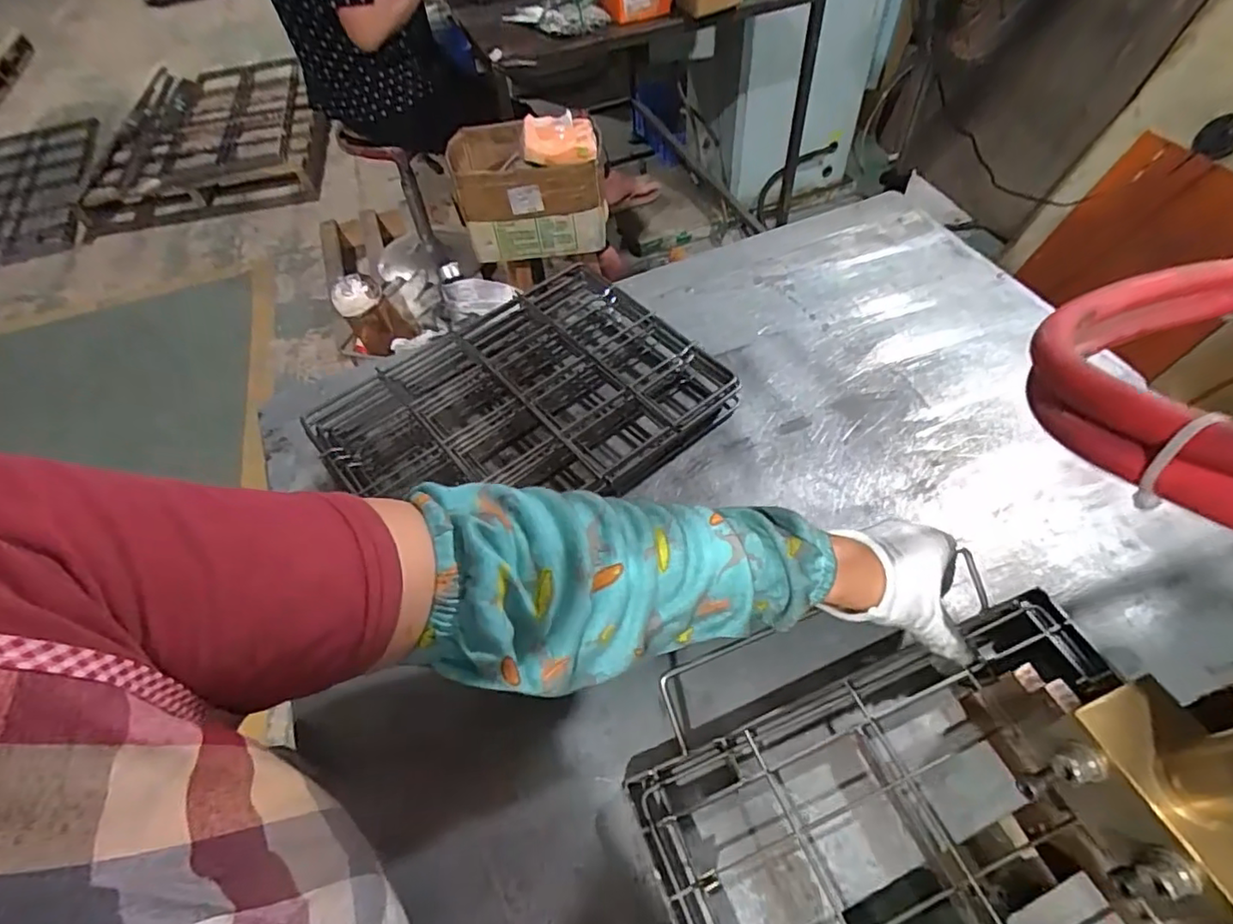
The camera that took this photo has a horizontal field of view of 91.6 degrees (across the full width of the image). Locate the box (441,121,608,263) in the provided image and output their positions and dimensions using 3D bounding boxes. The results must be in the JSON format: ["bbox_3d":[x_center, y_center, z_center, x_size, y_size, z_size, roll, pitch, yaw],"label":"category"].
[{"bbox_3d":[-0.180,-0.564,1.212,0.294,0.210,0.208,-6,53,-1],"label":"box"}]

